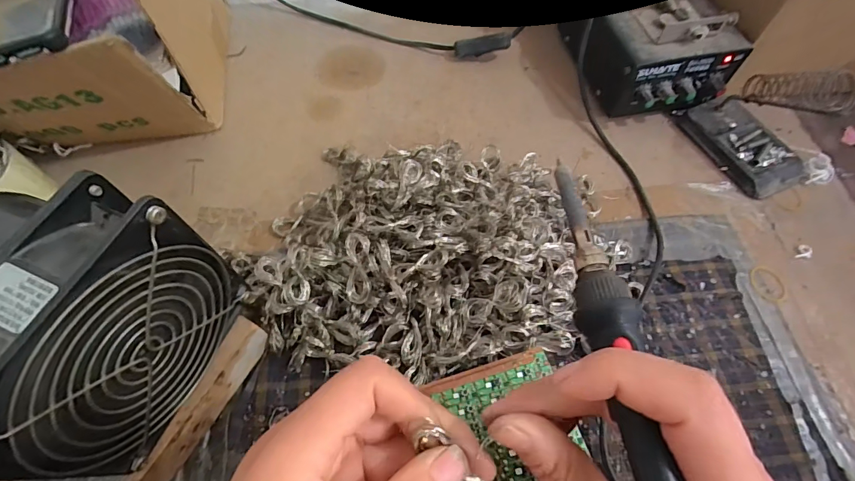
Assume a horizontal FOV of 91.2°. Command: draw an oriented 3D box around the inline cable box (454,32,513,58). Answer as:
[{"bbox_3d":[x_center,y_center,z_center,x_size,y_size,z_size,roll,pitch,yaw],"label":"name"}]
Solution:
[{"bbox_3d":[0.060,-0.213,0.457,0.061,0.017,0.011,-7,61,10],"label":"inline cable box"}]

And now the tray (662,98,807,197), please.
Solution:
[{"bbox_3d":[0.300,-0.096,0.402,0.062,0.021,0.115,-19,63,-11],"label":"tray"}]

